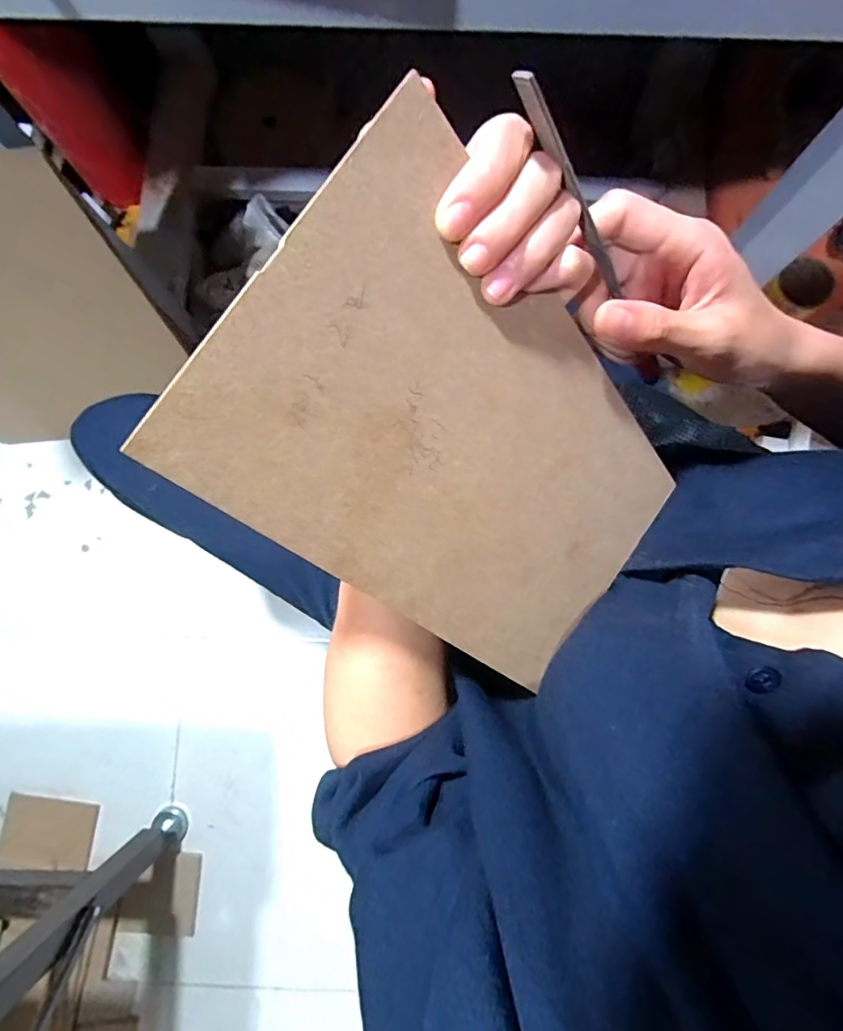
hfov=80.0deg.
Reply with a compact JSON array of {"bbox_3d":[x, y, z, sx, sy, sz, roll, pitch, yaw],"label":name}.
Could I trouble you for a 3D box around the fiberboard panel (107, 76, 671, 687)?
[{"bbox_3d":[0.030,-0.022,0.226,0.237,0.004,0.150,38,85,-35],"label":"fiberboard panel"}]

